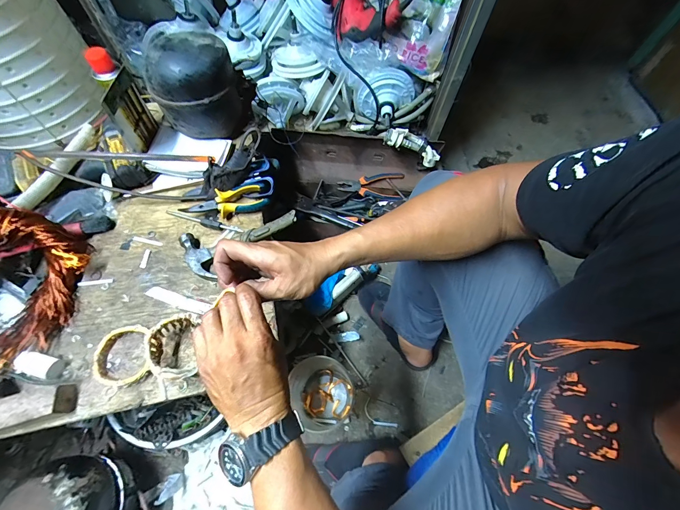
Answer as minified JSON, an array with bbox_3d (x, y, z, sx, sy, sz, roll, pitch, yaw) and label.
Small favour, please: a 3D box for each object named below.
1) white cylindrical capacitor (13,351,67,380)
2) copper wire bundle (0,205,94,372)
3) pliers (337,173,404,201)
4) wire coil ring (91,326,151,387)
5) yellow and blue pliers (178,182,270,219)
[{"bbox_3d":[-0.438,0.161,0.459,0.054,0.025,0.031,11,64,3],"label":"white cylindrical capacitor"},{"bbox_3d":[-0.506,0.024,0.460,0.210,0.100,0.201,31,67,13],"label":"copper wire bundle"},{"bbox_3d":[0.088,-0.197,0.904,0.182,0.026,0.076,0,96,-2],"label":"pliers"},{"bbox_3d":[-0.329,0.154,0.474,0.079,0.013,0.087,-11,65,-7],"label":"wire coil ring"},{"bbox_3d":[-0.214,-0.104,0.593,0.148,0.032,0.057,-11,65,-7],"label":"yellow and blue pliers"}]

